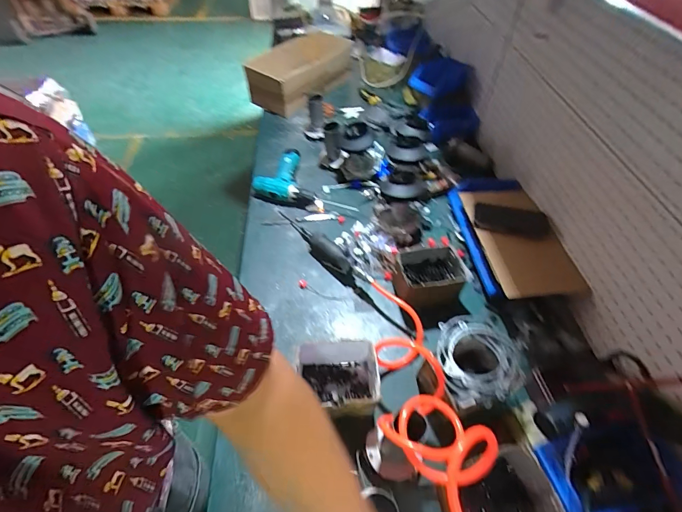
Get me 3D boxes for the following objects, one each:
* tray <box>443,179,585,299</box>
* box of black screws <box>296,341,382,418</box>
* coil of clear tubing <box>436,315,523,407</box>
[{"bbox_3d":[0.400,-0.062,0.872,0.181,0.080,0.396,-2,50,-4],"label":"tray"},{"bbox_3d":[-0.007,0.234,0.656,0.142,0.106,0.121,-3,50,-4],"label":"box of black screws"},{"bbox_3d":[0.242,0.177,0.630,0.147,0.023,0.153,1,50,-1],"label":"coil of clear tubing"}]

